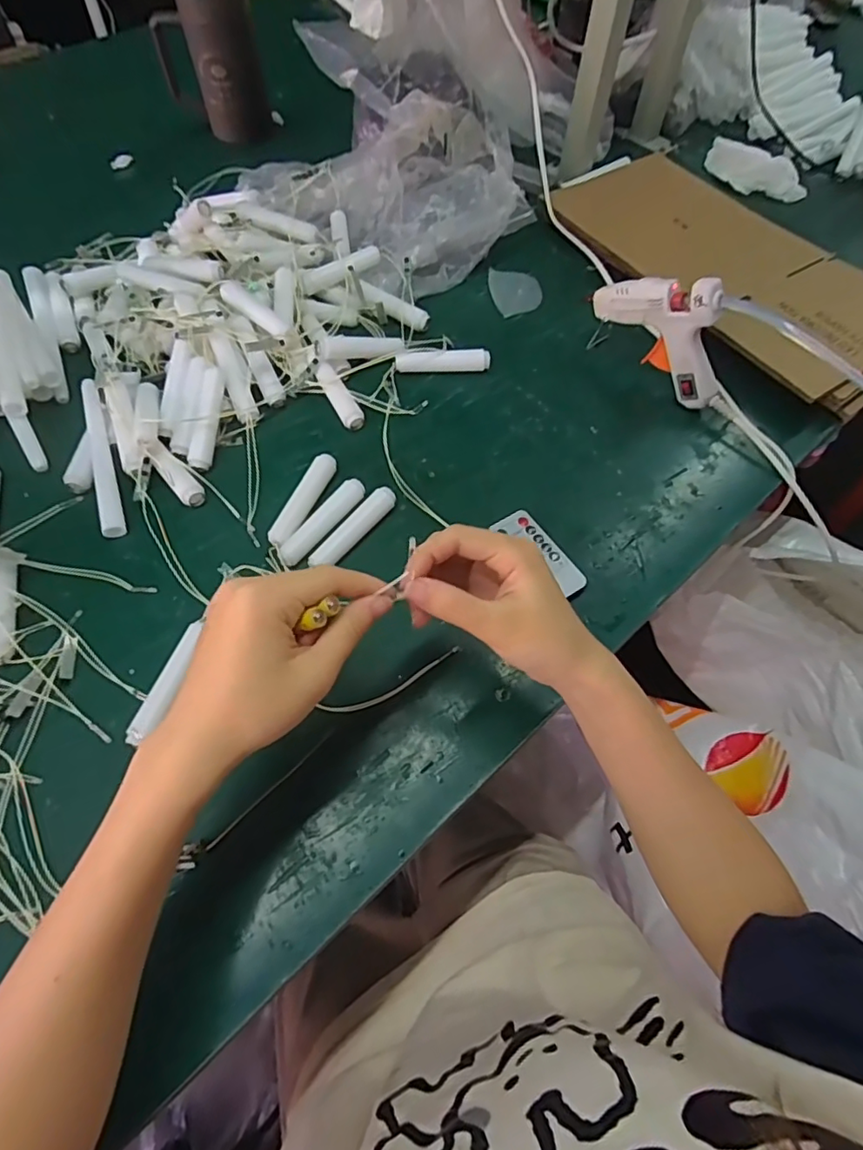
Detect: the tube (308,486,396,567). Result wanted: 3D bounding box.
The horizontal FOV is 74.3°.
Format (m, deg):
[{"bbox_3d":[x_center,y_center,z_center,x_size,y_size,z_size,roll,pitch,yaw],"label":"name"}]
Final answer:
[{"bbox_3d":[-0.061,-0.036,0.450,0.021,0.015,0.085,36,65,17],"label":"tube"}]

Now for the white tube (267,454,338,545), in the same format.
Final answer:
[{"bbox_3d":[-0.104,-0.060,0.462,0.021,0.017,0.090,21,62,10],"label":"white tube"}]

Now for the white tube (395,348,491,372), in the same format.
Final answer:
[{"bbox_3d":[0.011,-0.205,0.549,0.089,0.019,0.014,-2,61,-3],"label":"white tube"}]

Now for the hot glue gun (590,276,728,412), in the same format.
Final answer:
[{"bbox_3d":[0.208,-0.222,0.513,0.024,0.109,0.137,-38,69,-21],"label":"hot glue gun"}]

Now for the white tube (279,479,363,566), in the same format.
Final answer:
[{"bbox_3d":[-0.086,-0.042,0.451,0.019,0.015,0.087,34,65,16],"label":"white tube"}]

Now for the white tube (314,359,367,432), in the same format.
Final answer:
[{"bbox_3d":[-0.083,-0.161,0.516,0.021,0.023,0.068,-27,65,-16],"label":"white tube"}]

